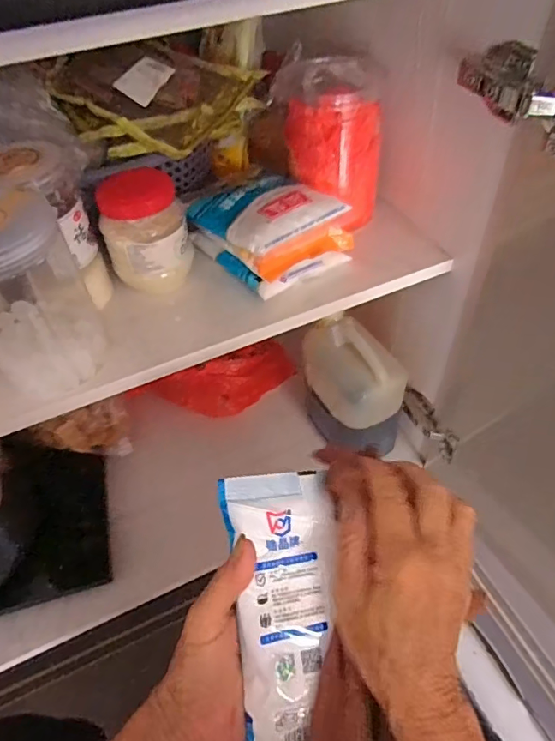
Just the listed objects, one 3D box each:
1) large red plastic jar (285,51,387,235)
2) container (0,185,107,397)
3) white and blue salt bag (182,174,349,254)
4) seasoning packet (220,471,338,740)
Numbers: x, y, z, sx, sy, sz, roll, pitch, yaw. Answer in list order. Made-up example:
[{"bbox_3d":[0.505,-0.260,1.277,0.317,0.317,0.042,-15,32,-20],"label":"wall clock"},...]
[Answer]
[{"bbox_3d":[0.060,-0.247,0.547,0.103,0.137,0.100,2,49,7],"label":"large red plastic jar"},{"bbox_3d":[-0.213,-0.063,0.416,0.103,0.143,0.095,-26,52,-17],"label":"container"},{"bbox_3d":[-0.012,-0.163,0.502,0.110,0.033,0.123,-30,53,-21],"label":"white and blue salt bag"},{"bbox_3d":[0.001,0.149,0.295,0.064,0.023,0.169,0,76,4],"label":"seasoning packet"}]

